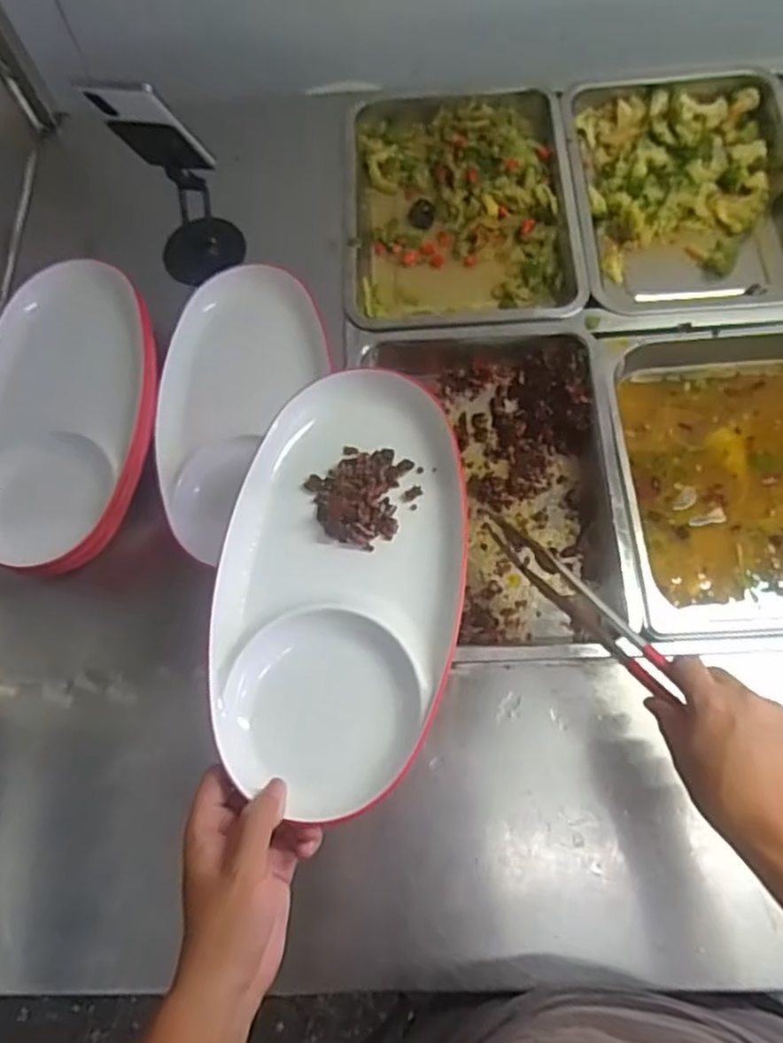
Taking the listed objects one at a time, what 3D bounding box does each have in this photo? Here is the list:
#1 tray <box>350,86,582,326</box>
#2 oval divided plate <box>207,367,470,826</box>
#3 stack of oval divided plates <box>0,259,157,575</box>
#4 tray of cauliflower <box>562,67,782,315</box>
[{"bbox_3d":[0.077,-0.380,0.833,0.254,0.053,0.353,-1,69,1],"label":"tray"},{"bbox_3d":[-0.036,0.035,0.521,0.172,0.039,0.325,4,70,3],"label":"oval divided plate"},{"bbox_3d":[-0.329,-0.106,0.697,0.179,0.047,0.313,4,70,3],"label":"stack of oval divided plates"},{"bbox_3d":[0.344,-0.378,0.824,0.257,0.067,0.345,-2,69,0],"label":"tray of cauliflower"}]

